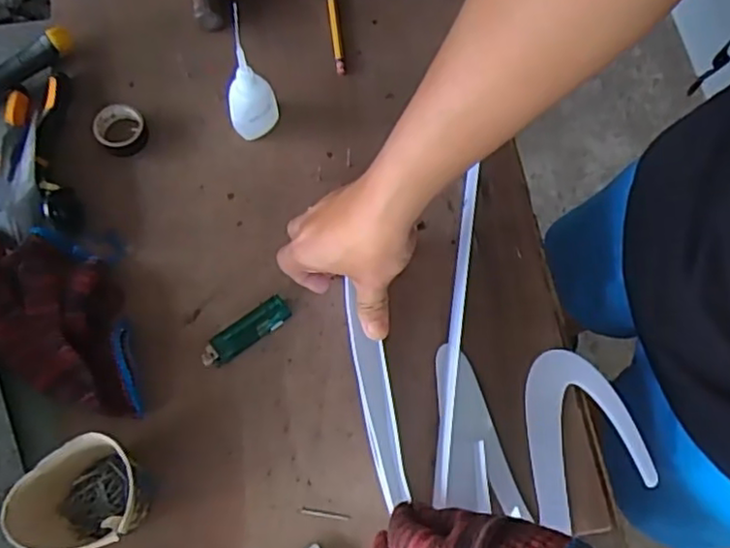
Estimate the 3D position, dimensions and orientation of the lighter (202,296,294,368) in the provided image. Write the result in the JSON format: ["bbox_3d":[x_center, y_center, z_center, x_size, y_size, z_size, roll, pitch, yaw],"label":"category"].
[{"bbox_3d":[-0.100,0.048,0.552,0.081,0.012,0.026,-36,75,-11],"label":"lighter"}]

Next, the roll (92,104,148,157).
[{"bbox_3d":[-0.224,-0.131,0.607,0.044,0.017,0.049,-14,71,-8],"label":"roll"}]

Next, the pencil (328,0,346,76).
[{"bbox_3d":[-0.029,-0.240,0.658,0.009,0.007,0.097,-6,71,-5],"label":"pencil"}]

